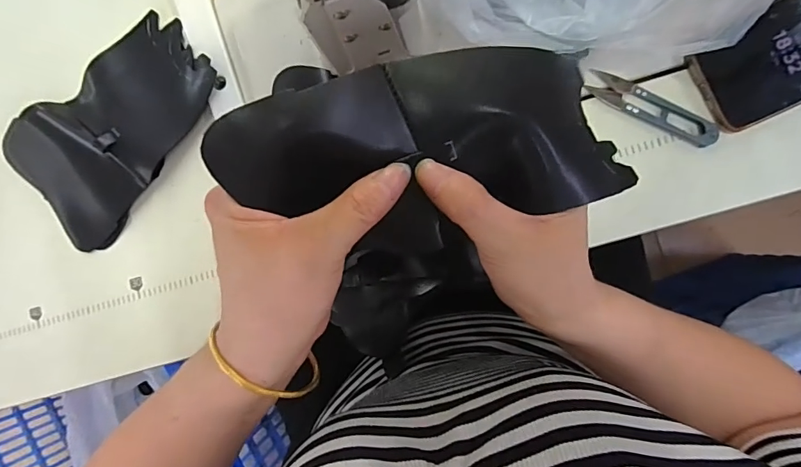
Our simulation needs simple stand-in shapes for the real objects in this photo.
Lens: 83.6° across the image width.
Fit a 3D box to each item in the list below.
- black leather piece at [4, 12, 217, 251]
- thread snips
[{"bbox_3d":[-0.247,-0.091,0.384,0.190,0.030,0.122,-43,85,5],"label":"black leather piece"},{"bbox_3d":[0.192,-0.096,0.341,0.100,0.008,0.023,28,91,7],"label":"thread snips"}]

